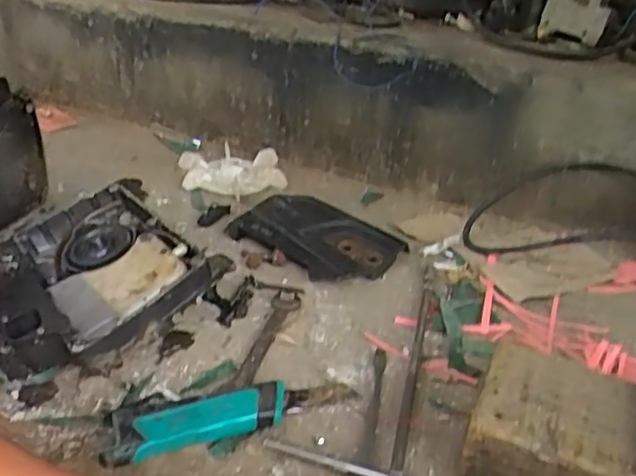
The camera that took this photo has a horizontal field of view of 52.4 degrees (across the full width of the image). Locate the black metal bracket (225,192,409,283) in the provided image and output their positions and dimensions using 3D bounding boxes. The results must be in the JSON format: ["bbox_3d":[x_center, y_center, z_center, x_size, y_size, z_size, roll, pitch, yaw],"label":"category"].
[{"bbox_3d":[-0.001,-0.002,0.668,0.157,0.030,0.098,21,34,27],"label":"black metal bracket"}]

